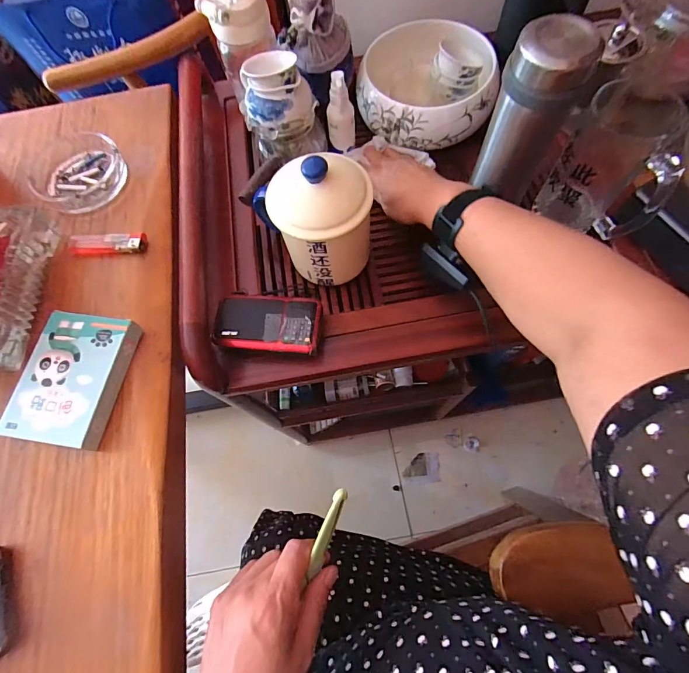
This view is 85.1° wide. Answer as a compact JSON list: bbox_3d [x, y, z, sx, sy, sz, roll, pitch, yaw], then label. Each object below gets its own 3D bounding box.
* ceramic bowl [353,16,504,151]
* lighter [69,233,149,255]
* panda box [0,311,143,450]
[{"bbox_3d":[0.109,-0.340,0.505,0.180,0.076,0.147,3,68,3],"label":"ceramic bowl"},{"bbox_3d":[-0.265,-0.102,0.417,0.087,0.015,0.022,-2,68,1],"label":"lighter"},{"bbox_3d":[-0.255,0.038,0.354,0.088,0.028,0.120,7,68,5],"label":"panda box"}]

